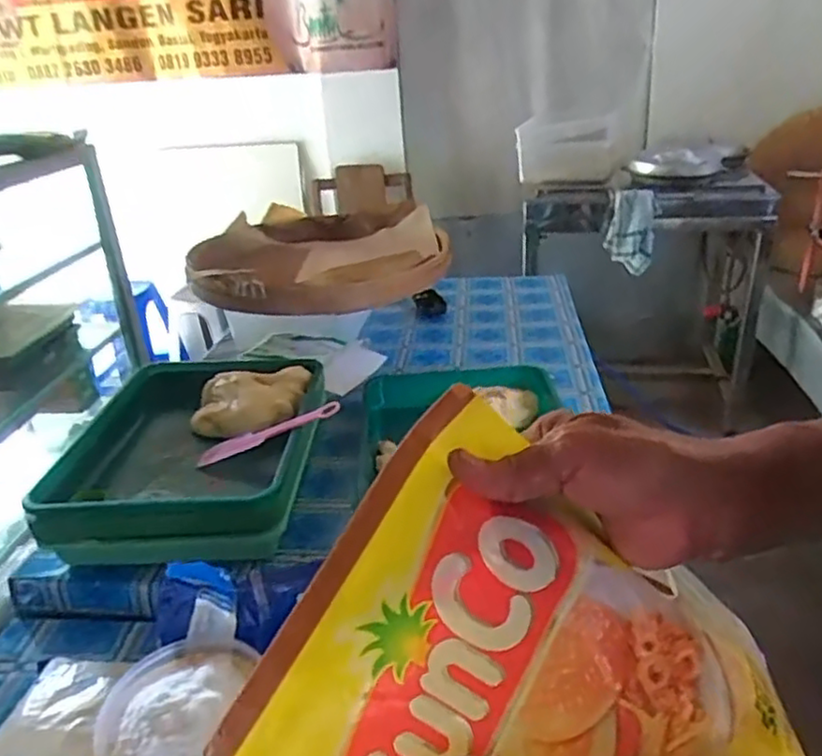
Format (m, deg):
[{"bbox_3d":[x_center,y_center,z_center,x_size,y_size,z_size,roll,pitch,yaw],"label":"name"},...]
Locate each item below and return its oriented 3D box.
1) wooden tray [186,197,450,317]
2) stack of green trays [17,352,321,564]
[{"bbox_3d":[-0.170,-0.231,1.283,0.453,0.095,0.524,-8,27,-9],"label":"wooden tray"},{"bbox_3d":[-0.270,0.076,0.871,0.291,0.075,0.388,-3,26,1],"label":"stack of green trays"}]

